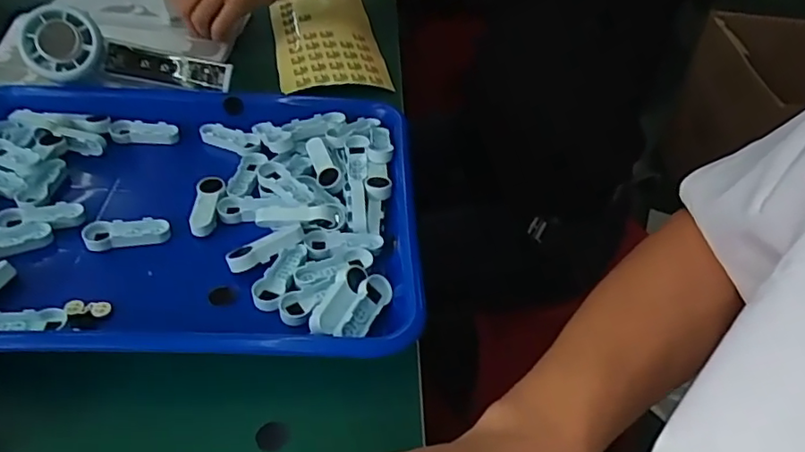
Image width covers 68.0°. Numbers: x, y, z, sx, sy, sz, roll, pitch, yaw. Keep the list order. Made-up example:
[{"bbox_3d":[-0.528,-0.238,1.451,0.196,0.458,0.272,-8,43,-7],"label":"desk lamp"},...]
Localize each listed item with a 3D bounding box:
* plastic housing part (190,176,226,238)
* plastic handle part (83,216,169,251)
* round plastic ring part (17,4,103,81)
[{"bbox_3d":[-0.130,-0.013,0.399,0.018,0.016,0.046,-1,43,-6],"label":"plastic housing part"},{"bbox_3d":[-0.174,0.005,0.377,0.049,0.013,0.018,-9,44,-15],"label":"plastic handle part"},{"bbox_3d":[-0.255,-0.137,0.444,0.053,0.052,0.011,-5,9,-16],"label":"round plastic ring part"}]

